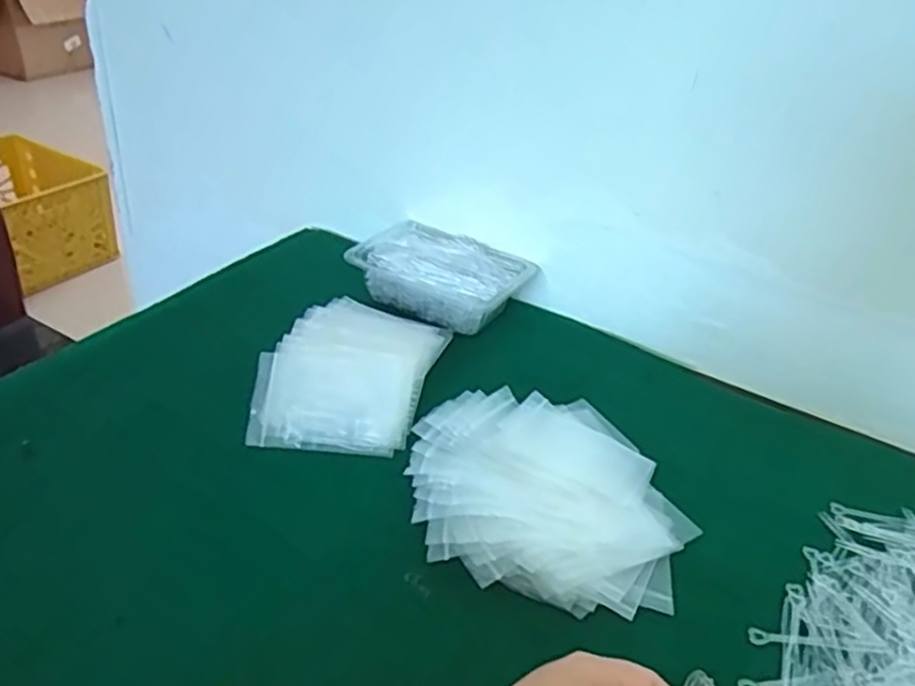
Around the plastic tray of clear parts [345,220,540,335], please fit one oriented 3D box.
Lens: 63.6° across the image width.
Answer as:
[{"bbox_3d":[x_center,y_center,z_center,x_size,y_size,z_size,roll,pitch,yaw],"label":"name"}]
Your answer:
[{"bbox_3d":[-0.018,-0.075,0.806,0.173,0.048,0.127,25,41,26],"label":"plastic tray of clear parts"}]

